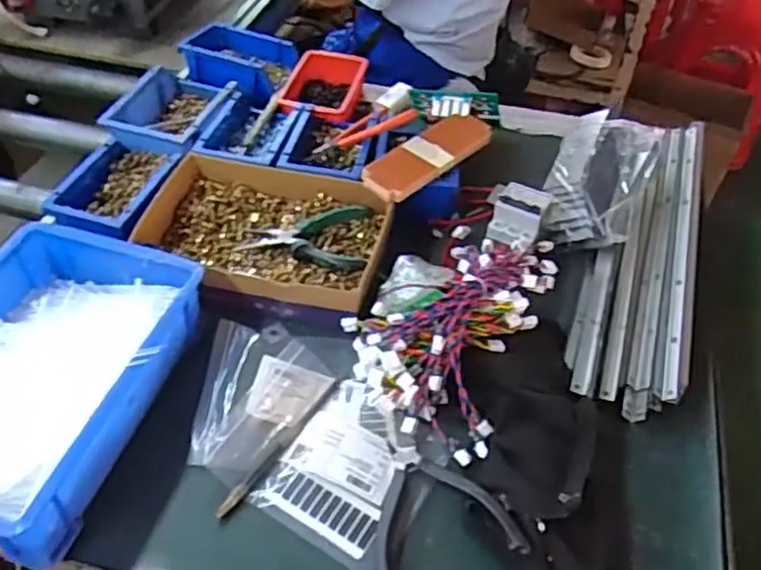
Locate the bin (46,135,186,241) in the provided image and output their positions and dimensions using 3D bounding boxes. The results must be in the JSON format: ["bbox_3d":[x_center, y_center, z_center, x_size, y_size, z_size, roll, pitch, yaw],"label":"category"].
[{"bbox_3d":[-0.305,-0.110,0.783,0.113,0.048,0.173,9,47,5],"label":"bin"}]

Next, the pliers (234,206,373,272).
[{"bbox_3d":[-0.085,-0.053,0.764,0.139,0.027,0.089,5,47,1],"label":"pliers"}]

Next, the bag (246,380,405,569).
[{"bbox_3d":[-0.024,0.164,0.608,0.126,0.012,0.148,25,51,19],"label":"bag"}]

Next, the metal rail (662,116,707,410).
[{"bbox_3d":[0.351,-0.052,0.768,0.026,0.026,0.439,16,48,11],"label":"metal rail"}]

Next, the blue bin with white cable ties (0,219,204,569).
[{"bbox_3d":[-0.312,0.080,0.619,0.200,0.083,0.287,14,48,10],"label":"blue bin with white cable ties"}]

